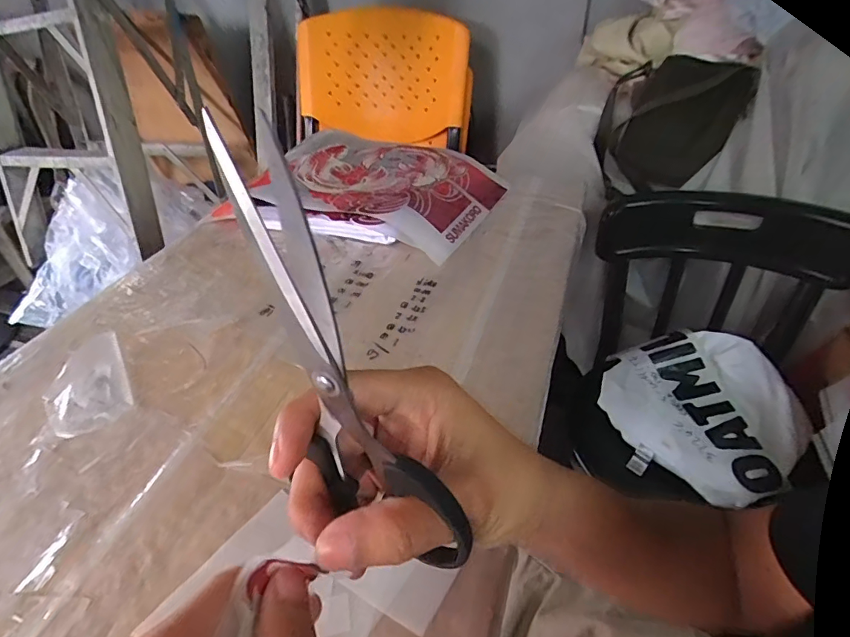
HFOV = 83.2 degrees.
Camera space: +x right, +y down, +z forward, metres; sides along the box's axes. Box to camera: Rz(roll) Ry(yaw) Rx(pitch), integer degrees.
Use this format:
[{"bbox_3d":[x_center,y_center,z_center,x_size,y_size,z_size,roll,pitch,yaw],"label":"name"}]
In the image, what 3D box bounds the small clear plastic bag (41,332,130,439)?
[{"bbox_3d":[-0.335,0.058,0.473,0.064,0.017,0.133,-24,44,-24],"label":"small clear plastic bag"}]

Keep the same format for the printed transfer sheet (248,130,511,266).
[{"bbox_3d":[-0.076,-0.204,0.741,0.349,0.052,0.261,15,43,20],"label":"printed transfer sheet"}]

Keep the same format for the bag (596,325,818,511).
[{"bbox_3d":[0.478,0.144,0.805,0.308,0.074,0.296,-11,41,-10],"label":"bag"}]

